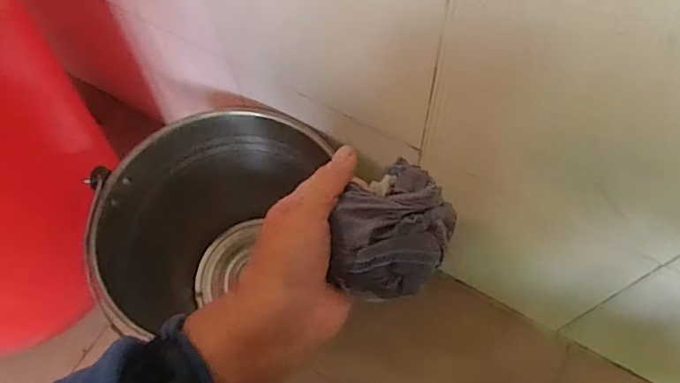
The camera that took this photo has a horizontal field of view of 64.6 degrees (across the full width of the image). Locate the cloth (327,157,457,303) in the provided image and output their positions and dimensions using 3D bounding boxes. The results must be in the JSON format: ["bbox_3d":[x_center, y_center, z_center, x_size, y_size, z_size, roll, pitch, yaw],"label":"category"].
[{"bbox_3d":[0.031,0.027,0.327,0.065,0.049,0.072,20,67,11],"label":"cloth"}]

